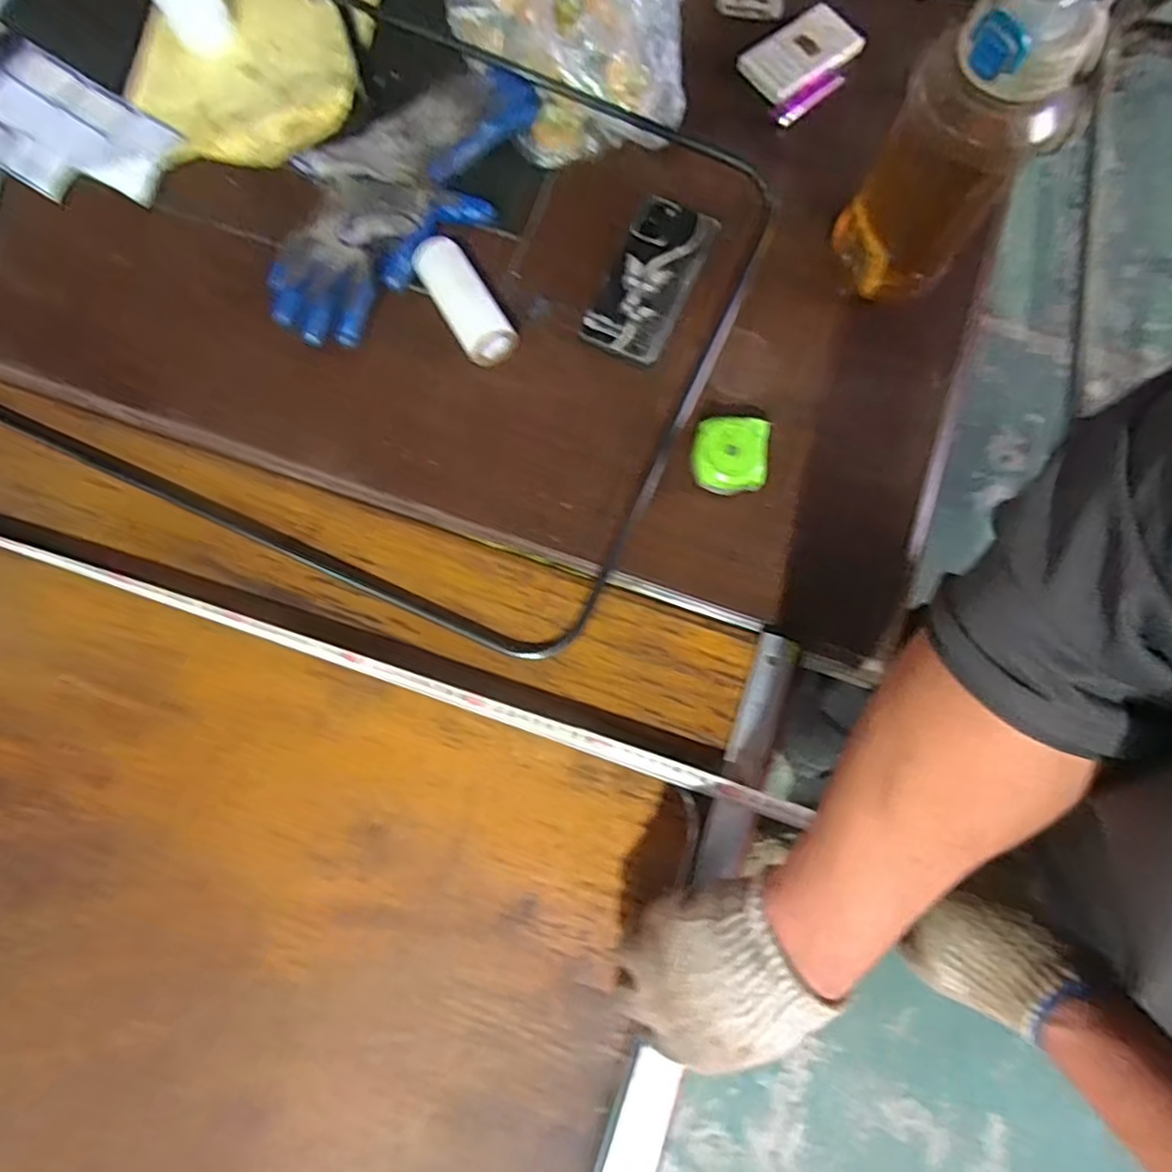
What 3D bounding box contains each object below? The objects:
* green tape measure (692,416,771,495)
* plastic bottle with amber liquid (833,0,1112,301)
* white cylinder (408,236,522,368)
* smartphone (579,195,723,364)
[{"bbox_3d":[0.115,-0.102,0.555,0.059,0.037,0.058,4,78,0],"label":"green tape measure"},{"bbox_3d":[0.254,-0.299,0.488,0.099,0.238,0.083,35,80,6],"label":"plastic bottle with amber liquid"},{"bbox_3d":[-0.103,-0.238,0.578,0.042,0.034,0.112,-32,81,-7],"label":"white cylinder"},{"bbox_3d":[0.057,-0.269,0.598,0.070,0.007,0.150,24,79,4],"label":"smartphone"}]

